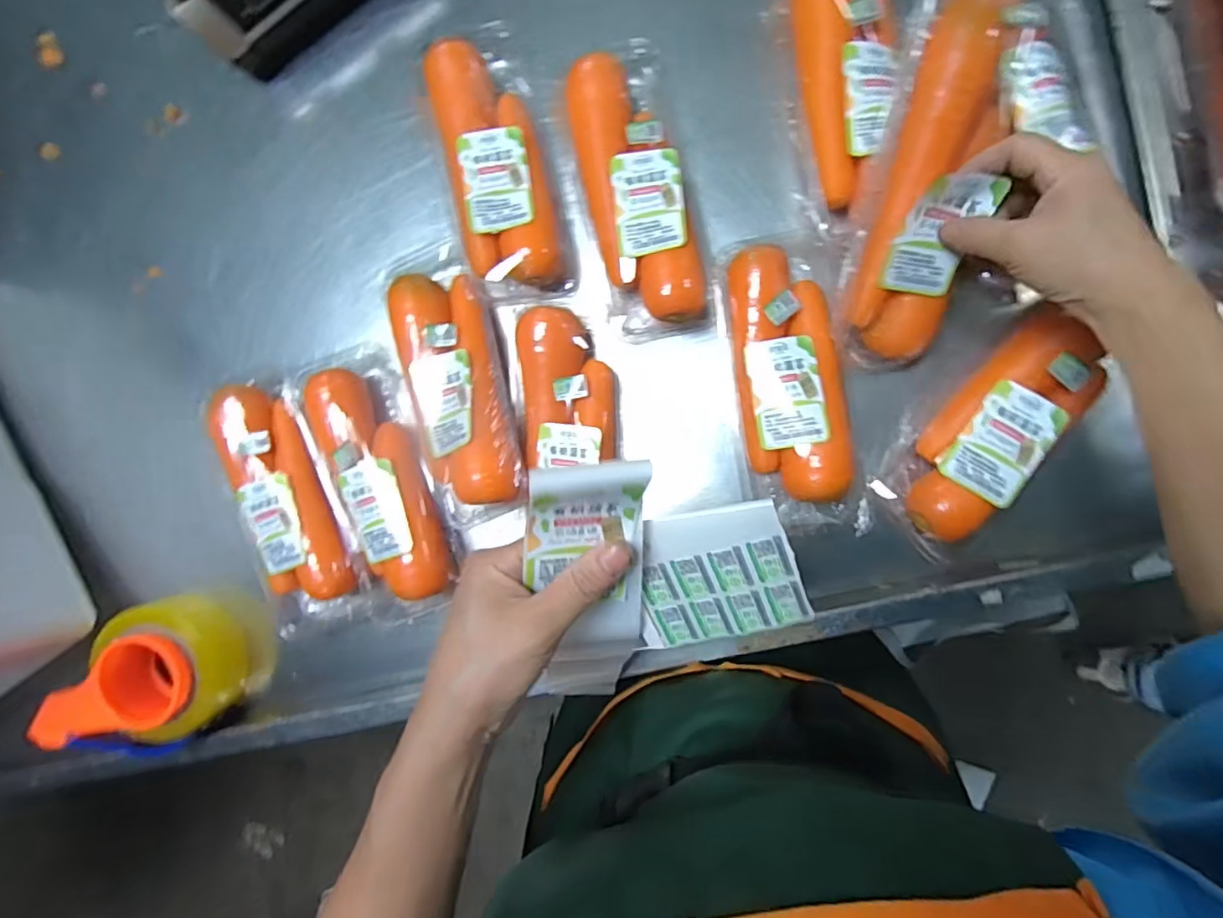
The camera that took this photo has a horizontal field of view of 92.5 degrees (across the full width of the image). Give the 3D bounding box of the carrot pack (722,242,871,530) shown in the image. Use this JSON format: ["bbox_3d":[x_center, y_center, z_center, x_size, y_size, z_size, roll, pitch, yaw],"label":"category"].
[{"bbox_3d":[0.136,-0.057,0.449,0.080,0.050,0.221,-10,89,8],"label":"carrot pack"}]

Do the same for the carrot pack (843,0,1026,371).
[{"bbox_3d":[0.204,-0.172,0.379,0.074,0.040,0.228,5,117,7],"label":"carrot pack"}]

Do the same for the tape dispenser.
[{"bbox_3d":[-0.415,0.197,0.539,0.178,0.082,0.124,-17,88,8],"label":"tape dispenser"}]

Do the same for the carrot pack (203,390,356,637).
[{"bbox_3d":[-0.280,0.038,0.511,0.089,0.046,0.211,-16,89,8],"label":"carrot pack"}]

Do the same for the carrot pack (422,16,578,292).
[{"bbox_3d":[-0.093,-0.242,0.481,0.088,0.061,0.229,-16,89,8],"label":"carrot pack"}]

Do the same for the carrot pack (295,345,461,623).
[{"bbox_3d":[-0.195,0.018,0.496,0.087,0.049,0.230,-19,88,8],"label":"carrot pack"}]

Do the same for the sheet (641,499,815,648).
[{"bbox_3d":[0.050,0.061,0.300,0.087,0.004,0.076,-16,112,19],"label":"sheet"}]

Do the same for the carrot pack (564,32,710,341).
[{"bbox_3d":[0.018,-0.212,0.458,0.083,0.046,0.231,-12,89,8],"label":"carrot pack"}]

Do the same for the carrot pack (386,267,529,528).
[{"bbox_3d":[-0.128,-0.061,0.471,0.086,0.043,0.216,-14,89,8],"label":"carrot pack"}]

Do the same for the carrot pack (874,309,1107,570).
[{"bbox_3d":[0.276,-0.016,0.432,0.078,0.063,0.179,37,96,6],"label":"carrot pack"}]

